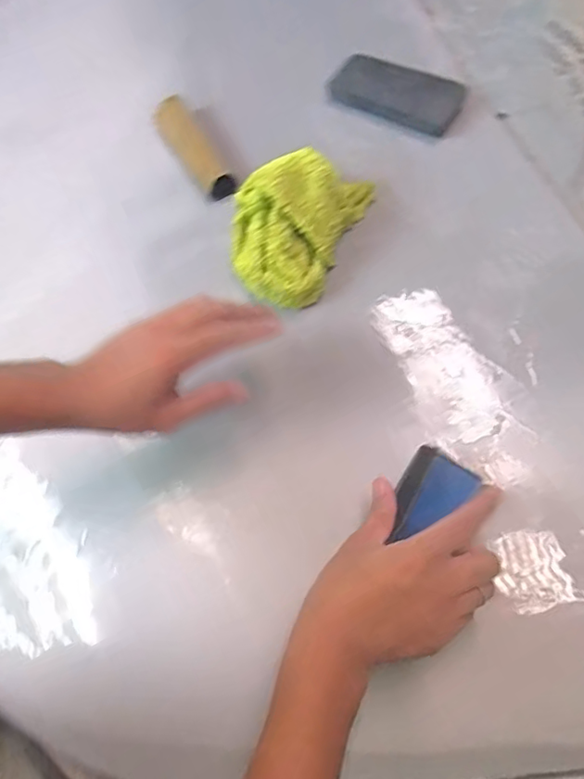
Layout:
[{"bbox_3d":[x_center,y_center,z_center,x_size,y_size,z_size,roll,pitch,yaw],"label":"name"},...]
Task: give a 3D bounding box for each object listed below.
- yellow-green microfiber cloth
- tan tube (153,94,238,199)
[{"bbox_3d":[0.001,-0.167,0.545,0.107,0.079,0.154,25,63,10],"label":"yellow-green microfiber cloth"},{"bbox_3d":[-0.109,-0.264,0.635,0.042,0.039,0.152,-27,66,-17],"label":"tan tube"}]

